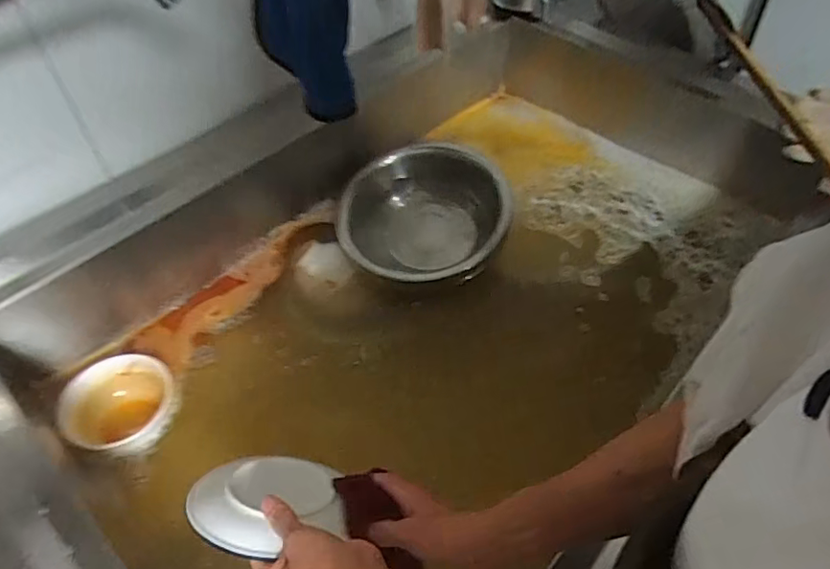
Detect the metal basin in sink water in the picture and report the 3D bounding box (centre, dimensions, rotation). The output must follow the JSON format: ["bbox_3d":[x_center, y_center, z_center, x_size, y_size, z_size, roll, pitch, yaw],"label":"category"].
[{"bbox_3d":[0.014,-0.092,0.835,0.254,0.131,0.230,-9,52,-9],"label":"metal basin in sink water"}]

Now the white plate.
[{"bbox_3d":[-0.129,0.194,0.481,0.131,0.020,0.114,3,16,-27],"label":"white plate"}]

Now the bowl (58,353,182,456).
[{"bbox_3d":[-0.371,0.158,0.689,0.135,0.069,0.126,1,51,-1],"label":"bowl"}]

